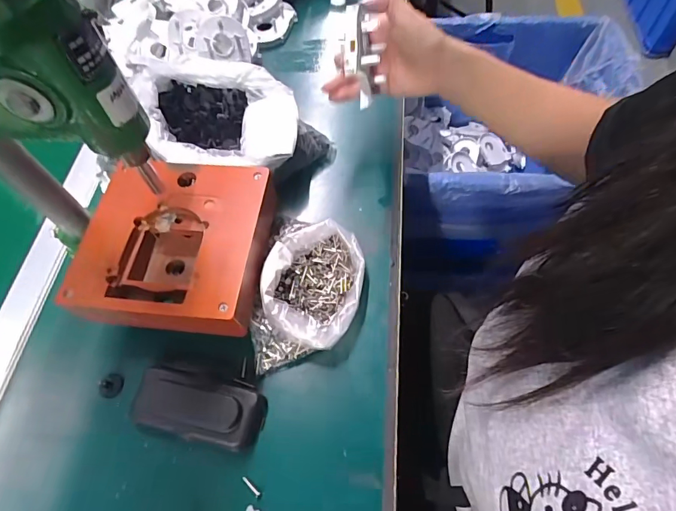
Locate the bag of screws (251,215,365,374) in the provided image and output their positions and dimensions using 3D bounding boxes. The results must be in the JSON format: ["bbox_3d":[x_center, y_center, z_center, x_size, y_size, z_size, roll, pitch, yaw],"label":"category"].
[{"bbox_3d":[-0.027,0.024,0.390,0.092,0.041,0.147,3,61,5],"label":"bag of screws"}]

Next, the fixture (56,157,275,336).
[{"bbox_3d":[-0.144,-0.004,0.403,0.155,0.071,0.161,4,61,6],"label":"fixture"}]

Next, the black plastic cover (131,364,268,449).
[{"bbox_3d":[-0.114,0.125,0.354,0.104,0.024,0.052,8,62,8],"label":"black plastic cover"}]

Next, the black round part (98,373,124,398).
[{"bbox_3d":[-0.204,0.116,0.383,0.021,0.007,0.019,-23,62,-9],"label":"black round part"}]

